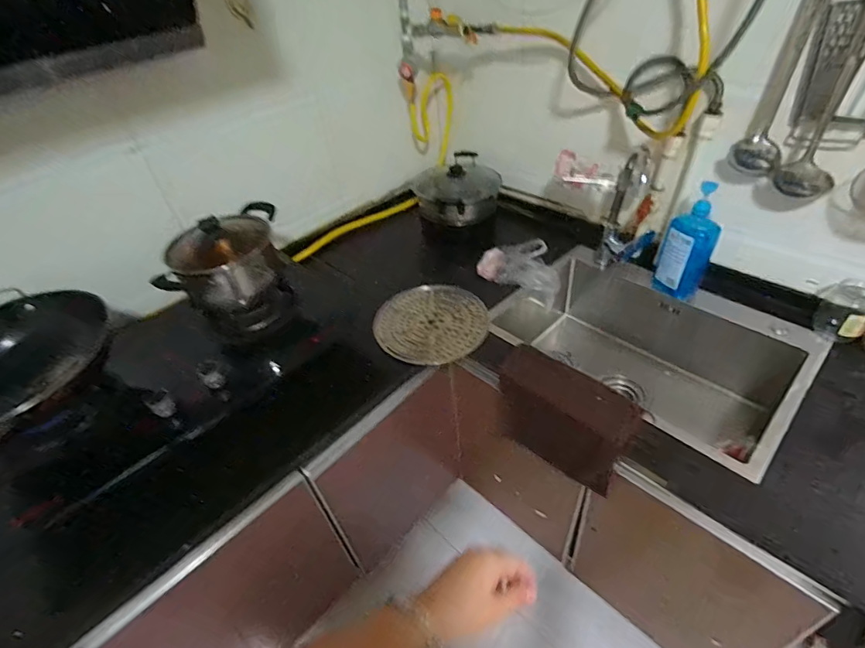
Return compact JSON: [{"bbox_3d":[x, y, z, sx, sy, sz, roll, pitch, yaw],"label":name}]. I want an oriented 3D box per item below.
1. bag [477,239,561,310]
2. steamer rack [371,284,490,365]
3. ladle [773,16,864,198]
[{"bbox_3d":[0.221,-0.158,1.136,0.129,0.141,0.219,-36,51,-28],"label":"bag"},{"bbox_3d":[-0.004,-0.003,1.070,0.264,0.027,0.231,-1,48,5],"label":"steamer rack"},{"bbox_3d":[0.696,-0.384,0.757,0.085,0.367,0.054,28,53,32],"label":"ladle"}]

